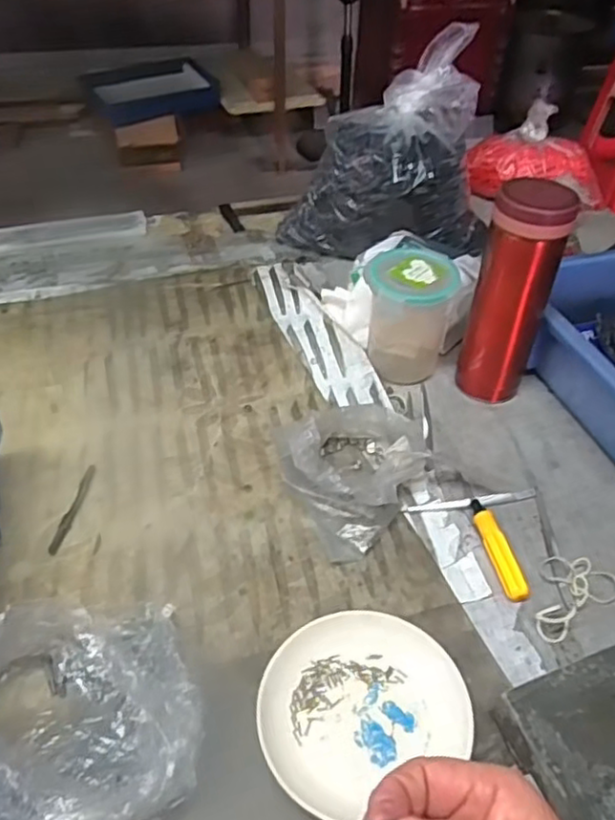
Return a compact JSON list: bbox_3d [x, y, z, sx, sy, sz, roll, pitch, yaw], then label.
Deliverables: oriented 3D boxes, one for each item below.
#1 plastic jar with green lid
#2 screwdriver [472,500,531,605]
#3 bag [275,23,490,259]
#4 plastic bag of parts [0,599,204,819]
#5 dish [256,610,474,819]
[{"bbox_3d":[0.087,-0.080,0.593,0.080,0.109,0.069,10,43,7],"label":"plastic jar with green lid"},{"bbox_3d":[0.136,0.098,0.475,0.018,0.015,0.087,-5,43,-9],"label":"screwdriver"},{"bbox_3d":[0.092,-0.272,0.726,0.189,0.209,0.158,30,50,26],"label":"bag"},{"bbox_3d":[-0.124,0.171,0.360,0.125,0.047,0.145,-8,44,-12],"label":"plastic bag of parts"},{"bbox_3d":[0.028,0.171,0.386,0.115,0.021,0.101,-20,48,-23],"label":"dish"}]

